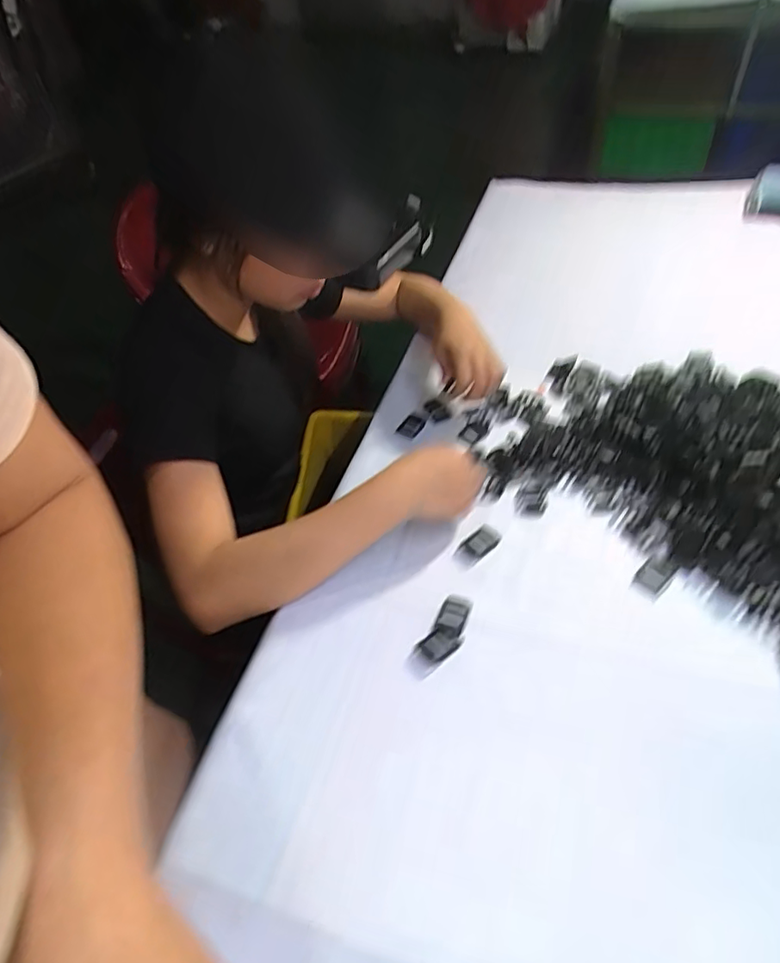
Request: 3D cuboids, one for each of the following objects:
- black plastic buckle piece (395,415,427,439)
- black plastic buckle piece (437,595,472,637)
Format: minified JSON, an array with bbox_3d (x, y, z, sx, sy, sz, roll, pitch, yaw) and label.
[{"bbox_3d":[0.027,-0.068,0.710,0.029,0.004,0.036,21,52,22],"label":"black plastic buckle piece"},{"bbox_3d":[0.057,0.120,0.518,0.024,0.006,0.035,16,50,19],"label":"black plastic buckle piece"}]

